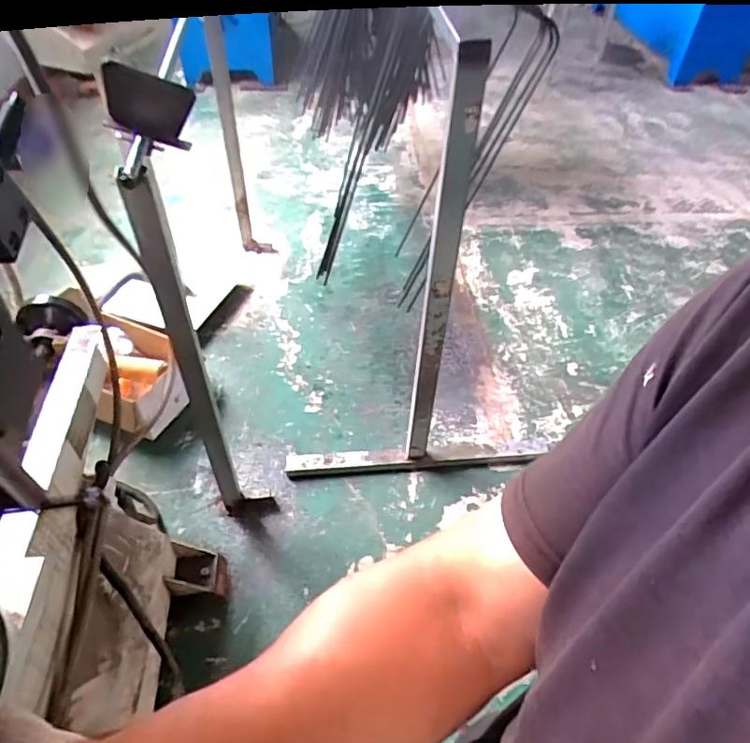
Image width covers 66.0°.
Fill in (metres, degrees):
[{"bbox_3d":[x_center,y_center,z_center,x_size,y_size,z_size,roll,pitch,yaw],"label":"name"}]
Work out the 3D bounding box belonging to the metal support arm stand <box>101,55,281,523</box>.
[{"bbox_3d":[-0.366,-0.031,1.272,0.159,1.151,0.155,-15,50,-16],"label":"metal support arm stand"}]

